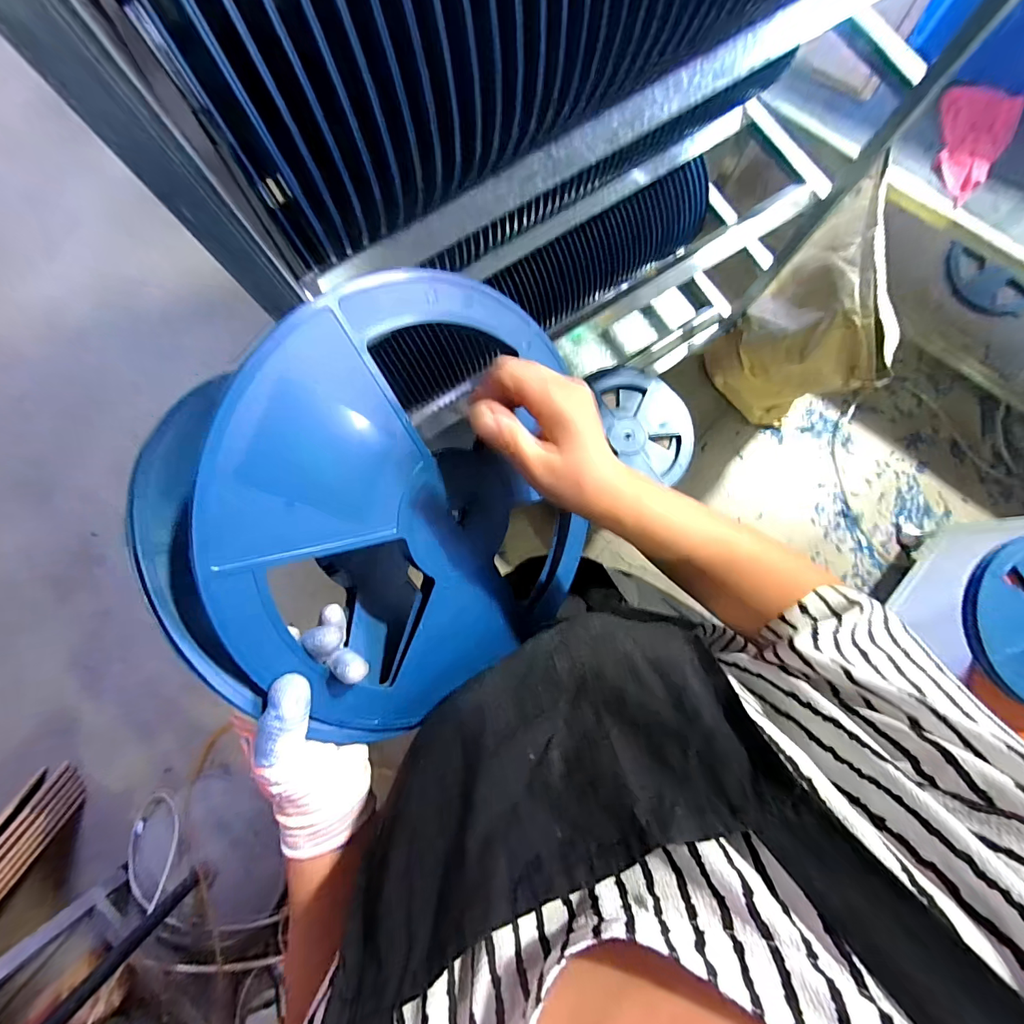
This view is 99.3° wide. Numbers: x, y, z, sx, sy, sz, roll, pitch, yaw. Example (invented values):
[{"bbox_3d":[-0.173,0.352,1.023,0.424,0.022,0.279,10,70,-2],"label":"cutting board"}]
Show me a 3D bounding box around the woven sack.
[{"bbox_3d":[0.716,-0.455,1.133,0.205,0.513,0.422,-13,82,-1],"label":"woven sack"}]

